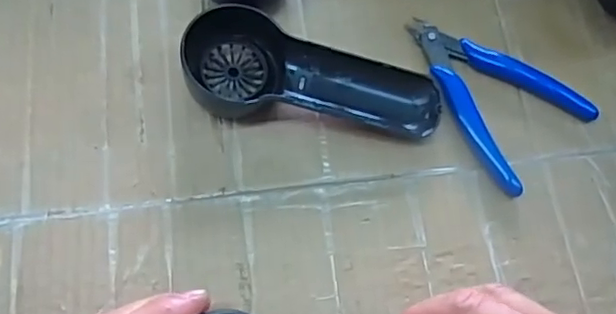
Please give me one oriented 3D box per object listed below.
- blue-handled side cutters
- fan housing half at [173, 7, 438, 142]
[{"bbox_3d":[0.118,-0.045,0.363,0.077,0.012,0.122,-26,72,-10],"label":"blue-handled side cutters"},{"bbox_3d":[0.003,-0.047,0.348,0.152,0.035,0.063,15,70,4],"label":"fan housing half"}]

